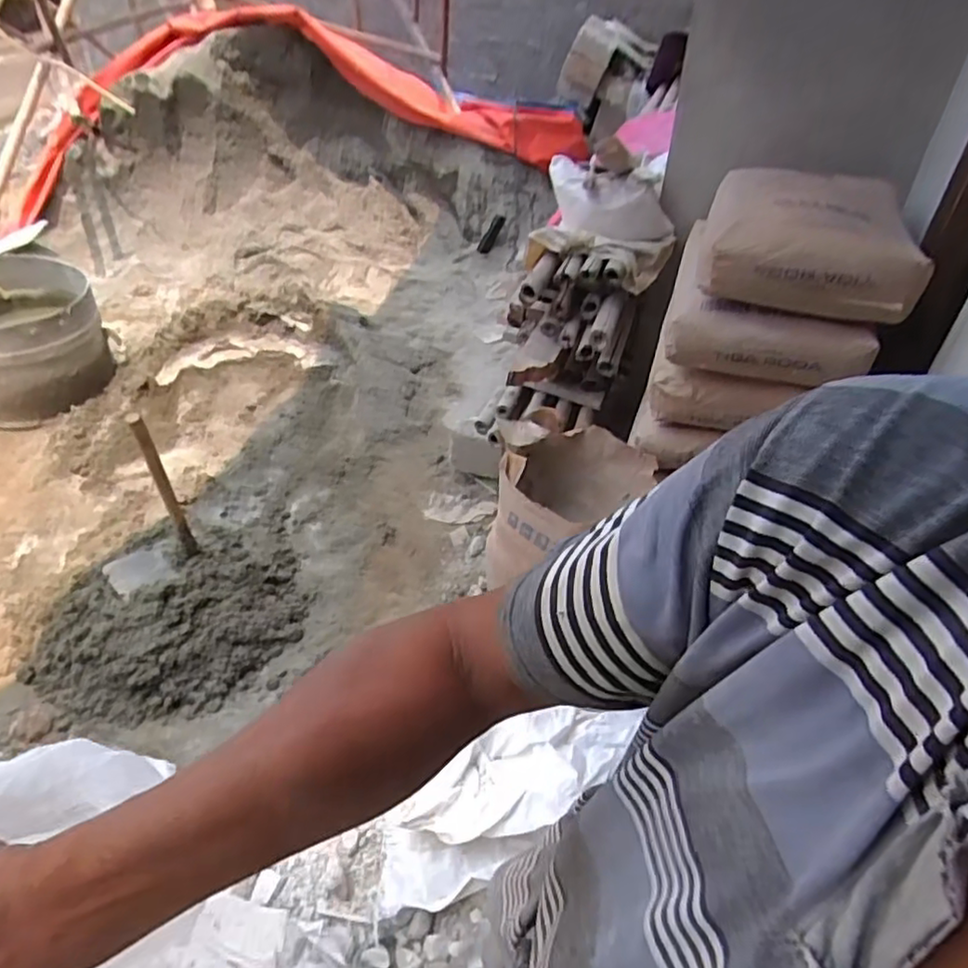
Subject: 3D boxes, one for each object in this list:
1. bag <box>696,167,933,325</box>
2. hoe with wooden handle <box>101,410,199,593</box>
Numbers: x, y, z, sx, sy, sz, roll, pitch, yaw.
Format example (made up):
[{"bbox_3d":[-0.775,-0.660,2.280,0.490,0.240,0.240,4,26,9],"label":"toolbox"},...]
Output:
[{"bbox_3d":[0.630,-0.525,1.274,0.358,0.161,0.482,12,44,12],"label":"bag"},{"bbox_3d":[-0.917,0.067,1.674,0.243,0.544,0.118,-29,50,-28],"label":"hoe with wooden handle"}]

